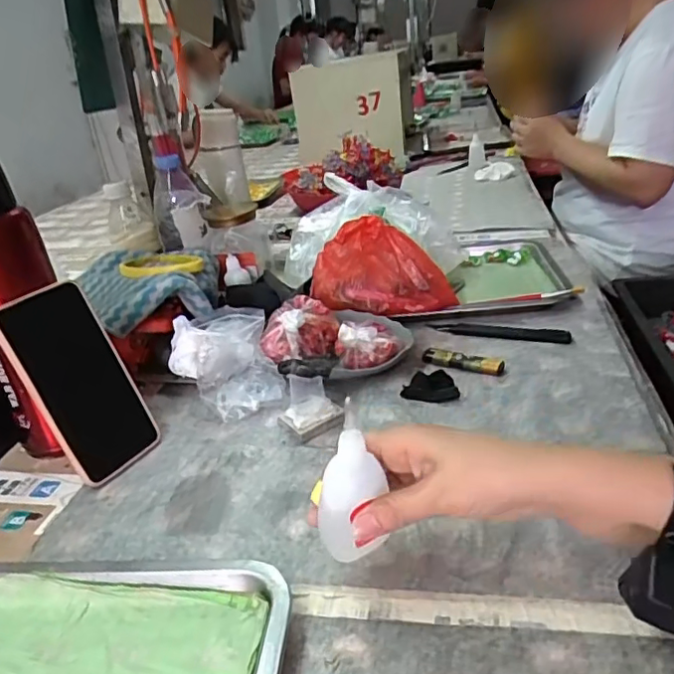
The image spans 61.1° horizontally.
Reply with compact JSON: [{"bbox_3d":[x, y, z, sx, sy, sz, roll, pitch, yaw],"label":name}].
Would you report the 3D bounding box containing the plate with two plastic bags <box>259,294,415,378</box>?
[{"bbox_3d":[0.000,-0.004,0.613,0.154,0.064,0.108,-2,28,10],"label":"plate with two plastic bags"}]

